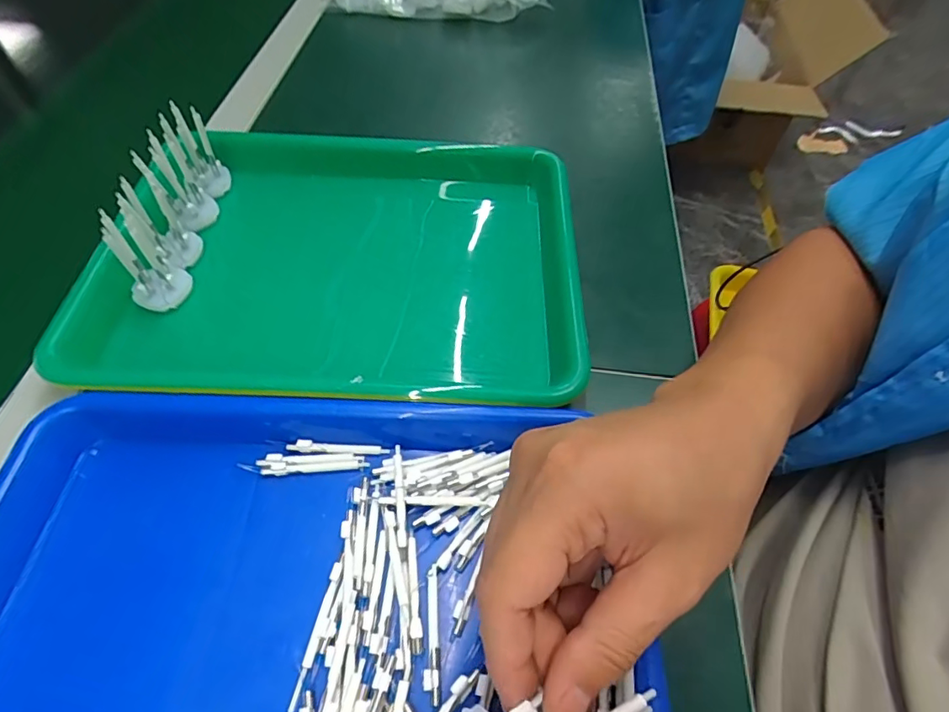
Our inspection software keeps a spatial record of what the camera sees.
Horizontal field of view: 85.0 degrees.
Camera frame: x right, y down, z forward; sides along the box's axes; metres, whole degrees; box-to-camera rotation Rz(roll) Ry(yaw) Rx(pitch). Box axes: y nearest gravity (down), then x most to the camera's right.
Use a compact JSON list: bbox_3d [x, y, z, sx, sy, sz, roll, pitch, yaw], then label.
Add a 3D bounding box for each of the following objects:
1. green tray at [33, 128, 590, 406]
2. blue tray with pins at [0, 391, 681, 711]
[{"bbox_3d":[-0.089,-0.069,0.381,0.336,0.053,0.243,2,54,-1],"label":"green tray"},{"bbox_3d":[-0.084,0.136,0.243,0.343,0.039,0.245,1,54,-2],"label":"blue tray with pins"}]

